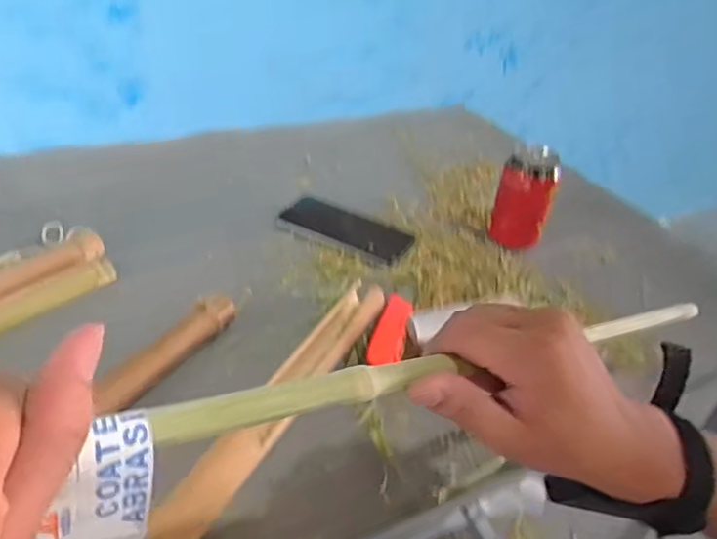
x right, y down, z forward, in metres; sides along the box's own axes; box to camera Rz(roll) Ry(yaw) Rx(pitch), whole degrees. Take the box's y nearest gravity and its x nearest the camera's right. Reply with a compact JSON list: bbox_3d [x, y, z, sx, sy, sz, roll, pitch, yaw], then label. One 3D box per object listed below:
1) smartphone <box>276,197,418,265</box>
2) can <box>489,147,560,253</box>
[{"bbox_3d":[-0.016,-0.051,0.698,0.161,0.012,0.065,22,40,19],"label":"smartphone"},{"bbox_3d":[0.196,-0.080,0.687,0.063,0.118,0.055,19,39,15],"label":"can"}]

